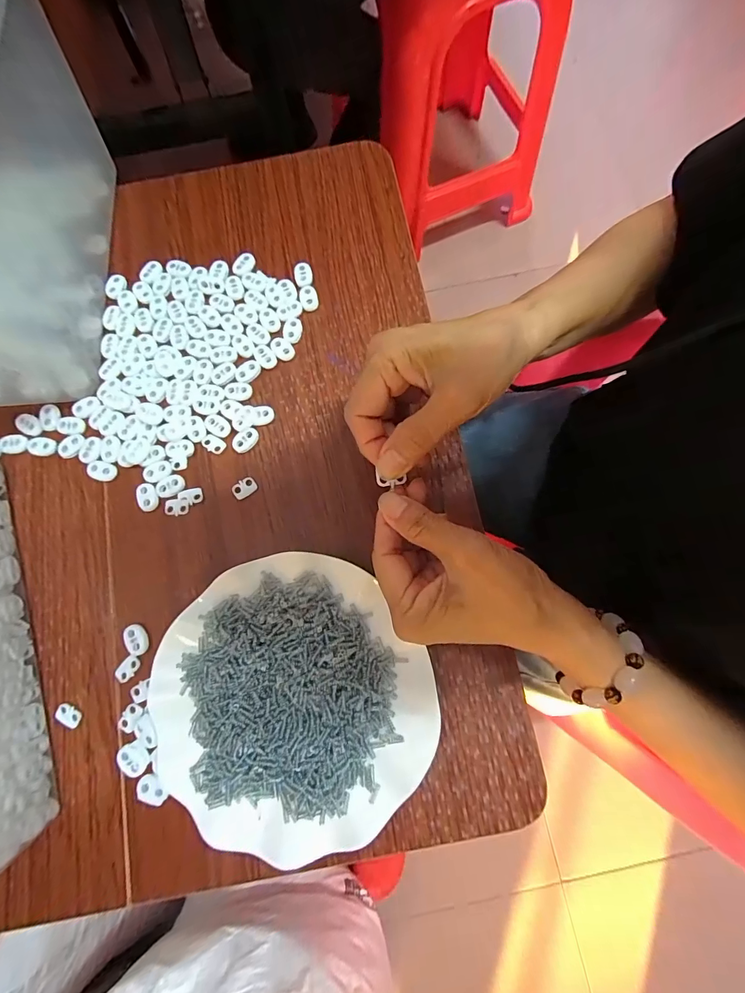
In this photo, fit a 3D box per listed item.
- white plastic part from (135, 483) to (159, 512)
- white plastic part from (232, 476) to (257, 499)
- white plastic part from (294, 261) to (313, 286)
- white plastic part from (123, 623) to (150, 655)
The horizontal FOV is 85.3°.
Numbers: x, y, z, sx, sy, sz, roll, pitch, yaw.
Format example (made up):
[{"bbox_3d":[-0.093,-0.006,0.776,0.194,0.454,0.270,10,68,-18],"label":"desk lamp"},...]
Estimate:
[{"bbox_3d":[-0.178,0.000,0.320,0.015,0.004,0.022,-19,79,-3],"label":"white plastic part"},{"bbox_3d":[-0.102,-0.007,0.320,0.019,0.004,0.013,-35,81,-6],"label":"white plastic part"},{"bbox_3d":[-0.060,-0.194,0.357,0.016,0.010,0.022,-13,79,-2],"label":"white plastic part"},{"bbox_3d":[-0.175,0.106,0.299,0.017,0.004,0.022,-32,80,-6],"label":"white plastic part"}]

